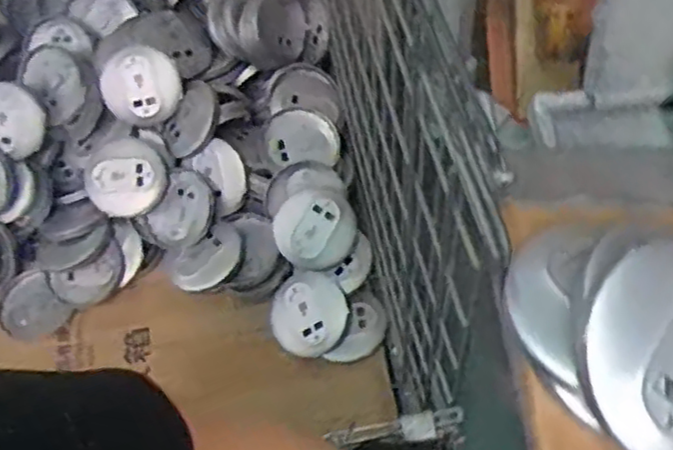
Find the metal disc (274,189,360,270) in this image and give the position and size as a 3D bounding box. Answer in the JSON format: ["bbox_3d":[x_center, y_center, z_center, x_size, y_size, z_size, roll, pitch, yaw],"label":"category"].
[{"bbox_3d":[-0.033,0.007,1.163,0.133,0.034,0.126,0,88,-2],"label":"metal disc"}]

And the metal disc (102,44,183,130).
[{"bbox_3d":[-0.327,-0.229,1.184,0.126,0.128,0.021,-16,31,0],"label":"metal disc"}]

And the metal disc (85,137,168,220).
[{"bbox_3d":[-0.350,-0.077,1.181,0.124,0.022,0.128,0,90,-2],"label":"metal disc"}]

